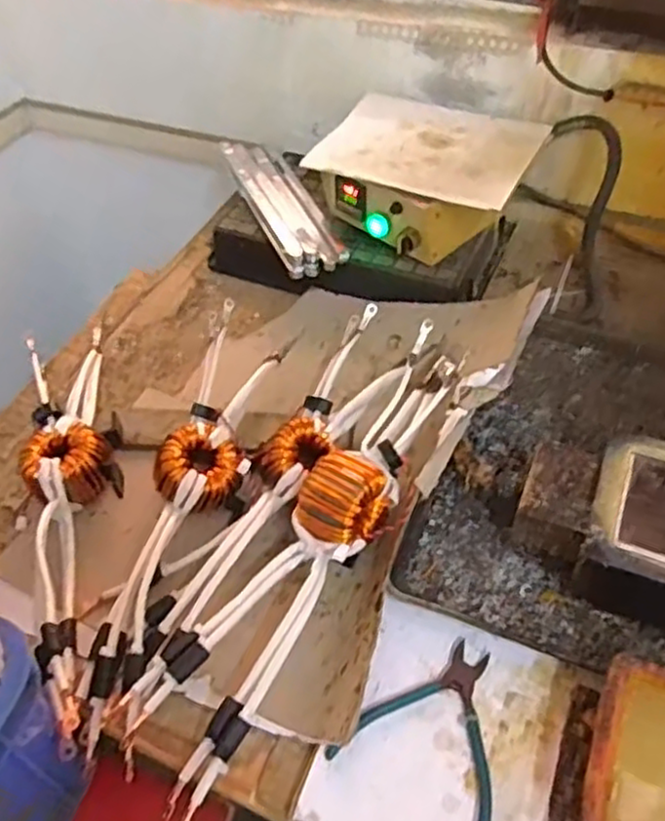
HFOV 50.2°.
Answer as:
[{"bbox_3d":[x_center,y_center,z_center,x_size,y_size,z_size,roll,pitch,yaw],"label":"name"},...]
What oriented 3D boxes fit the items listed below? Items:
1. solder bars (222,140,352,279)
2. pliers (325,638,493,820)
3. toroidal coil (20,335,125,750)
[{"bbox_3d":[-0.073,-0.287,0.954,0.080,0.028,0.314,-19,50,-12],"label":"solder bars"},{"bbox_3d":[0.086,0.242,0.546,0.124,0.007,0.133,26,55,24],"label":"pliers"},{"bbox_3d":[-0.247,0.086,0.693,0.088,0.062,0.470,-15,50,-9],"label":"toroidal coil"}]

